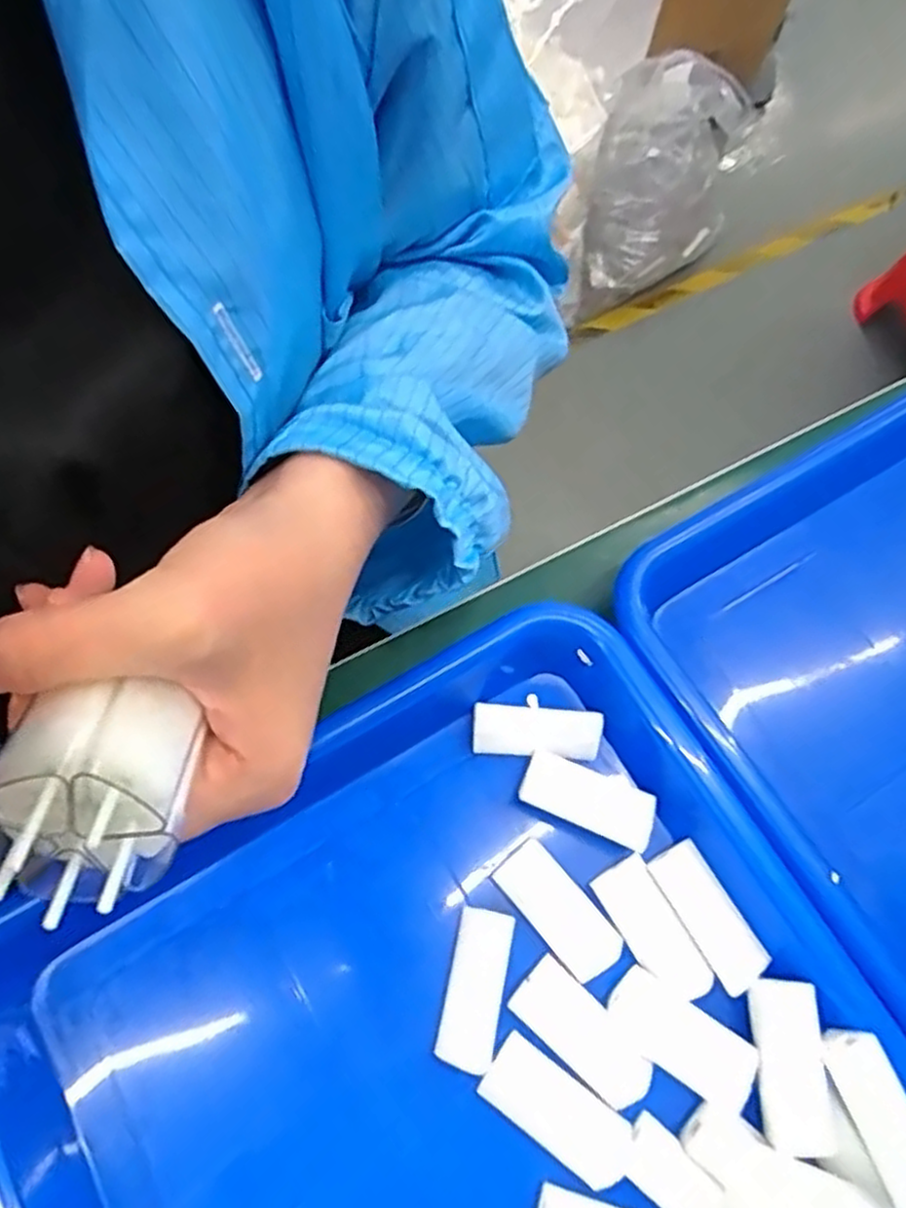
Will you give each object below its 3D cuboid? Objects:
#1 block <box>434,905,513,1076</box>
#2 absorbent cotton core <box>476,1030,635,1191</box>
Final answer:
[{"bbox_3d":[0.007,0.124,0.239,0.017,0.009,0.046,12,69,1],"label":"block"},{"bbox_3d":[0.033,0.159,0.231,0.048,0.005,0.021,36,71,10],"label":"absorbent cotton core"}]

